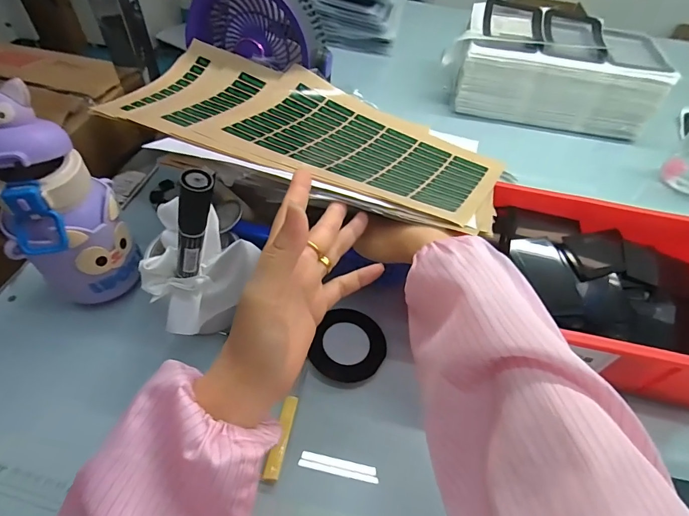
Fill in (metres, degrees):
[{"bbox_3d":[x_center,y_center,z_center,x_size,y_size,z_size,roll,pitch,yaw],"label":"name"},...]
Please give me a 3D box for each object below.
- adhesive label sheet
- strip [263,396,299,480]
[{"bbox_3d":[0.013,-0.123,0.403,0.282,0.042,0.188,23,52,14],"label":"adhesive label sheet"},{"bbox_3d":[-0.054,0.155,0.329,0.012,0.007,0.067,11,50,3],"label":"strip"}]

